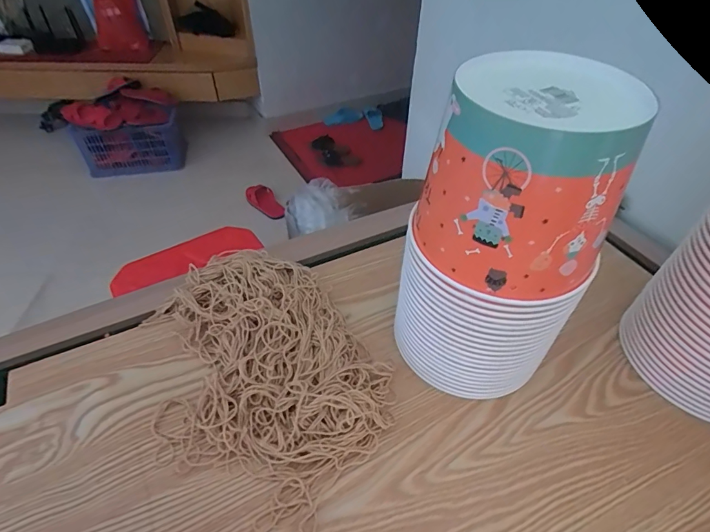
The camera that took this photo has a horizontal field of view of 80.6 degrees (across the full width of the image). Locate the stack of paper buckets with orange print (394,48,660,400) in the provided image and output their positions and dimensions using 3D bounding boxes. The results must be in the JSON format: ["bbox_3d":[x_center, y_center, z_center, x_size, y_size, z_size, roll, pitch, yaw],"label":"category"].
[{"bbox_3d":[0.117,-0.007,0.366,0.109,0.297,0.132,-24,51,-22],"label":"stack of paper buckets with orange print"}]

